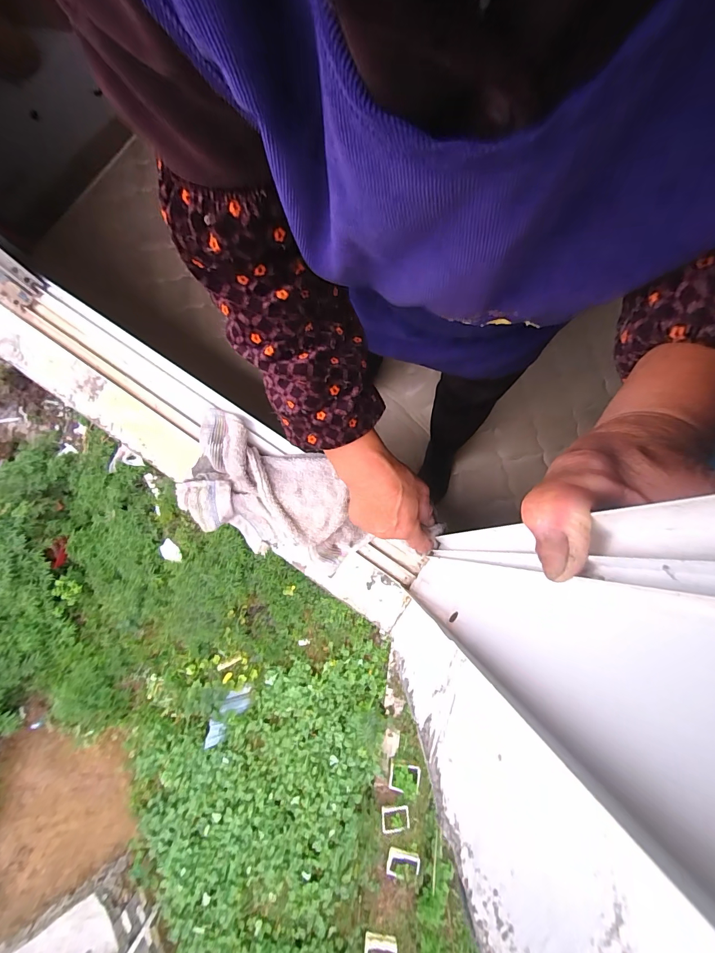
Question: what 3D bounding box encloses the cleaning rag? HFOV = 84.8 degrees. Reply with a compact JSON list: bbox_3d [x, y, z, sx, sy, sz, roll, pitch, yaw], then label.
[{"bbox_3d":[-0.111,0.024,0.502,0.256,0.090,0.142,24,81,5],"label":"cleaning rag"}]

